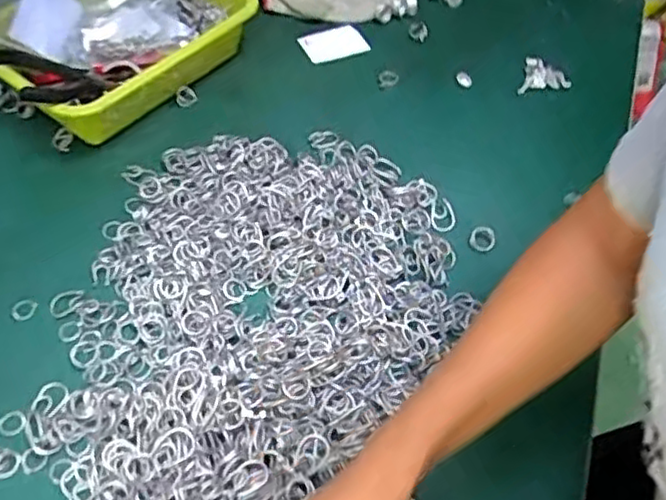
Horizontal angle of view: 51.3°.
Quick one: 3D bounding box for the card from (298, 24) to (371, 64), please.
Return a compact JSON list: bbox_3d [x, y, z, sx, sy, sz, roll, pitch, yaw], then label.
[{"bbox_3d":[0.000,-0.249,0.836,0.072,0.004,0.055,-21,59,-11],"label":"card"}]

